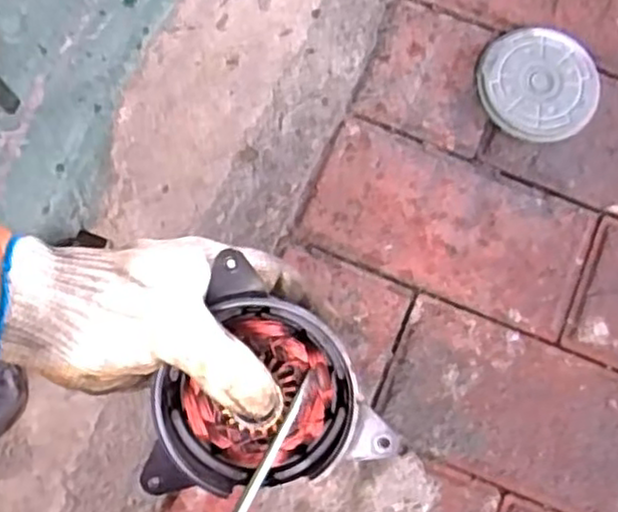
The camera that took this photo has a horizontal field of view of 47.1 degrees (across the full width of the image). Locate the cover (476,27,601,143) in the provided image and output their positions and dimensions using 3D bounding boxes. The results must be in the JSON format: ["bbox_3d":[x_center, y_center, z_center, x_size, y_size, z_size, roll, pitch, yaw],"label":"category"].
[{"bbox_3d":[0.189,-0.142,0.585,0.096,0.014,0.097,0,77,-1],"label":"cover"}]

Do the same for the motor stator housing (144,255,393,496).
[{"bbox_3d":[-0.028,0.059,0.356,0.119,0.036,0.108,-11,77,-4],"label":"motor stator housing"}]

